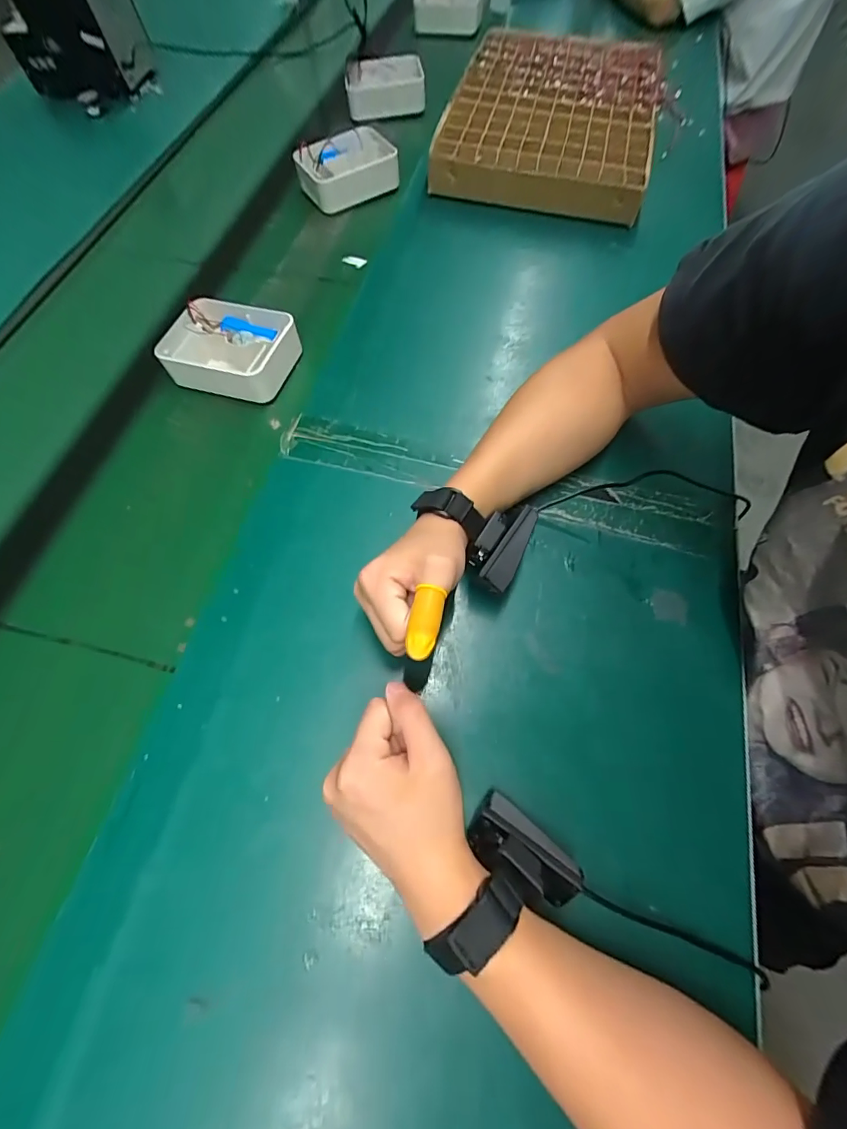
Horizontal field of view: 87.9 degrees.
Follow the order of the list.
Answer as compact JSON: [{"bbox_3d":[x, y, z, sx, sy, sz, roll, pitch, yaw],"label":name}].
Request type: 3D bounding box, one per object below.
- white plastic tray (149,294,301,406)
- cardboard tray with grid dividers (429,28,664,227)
[{"bbox_3d":[-0.208,-0.235,0.484,0.132,0.051,0.099,15,66,6],"label":"white plastic tray"},{"bbox_3d":[0.201,-0.687,0.670,0.285,0.064,0.471,14,66,5],"label":"cardboard tray with grid dividers"}]

